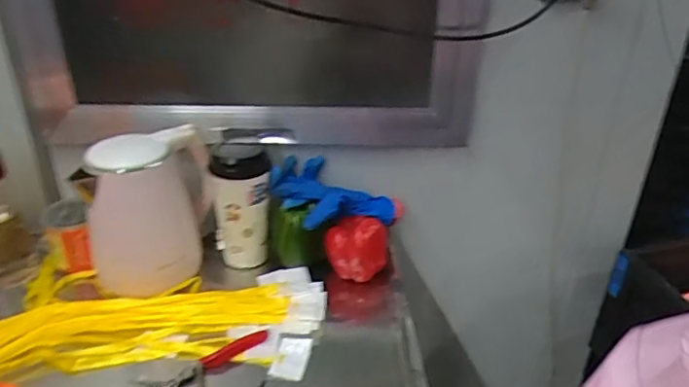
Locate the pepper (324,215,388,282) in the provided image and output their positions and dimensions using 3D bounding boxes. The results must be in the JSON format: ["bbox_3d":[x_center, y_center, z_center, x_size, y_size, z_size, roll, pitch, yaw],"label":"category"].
[{"bbox_3d":[0.018,0.076,0.794,0.076,0.077,0.071,0,29,0],"label":"pepper"}]

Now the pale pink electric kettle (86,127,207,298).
[{"bbox_3d":[-0.263,0.027,0.746,0.144,0.203,0.138,-2,29,-4],"label":"pale pink electric kettle"}]

